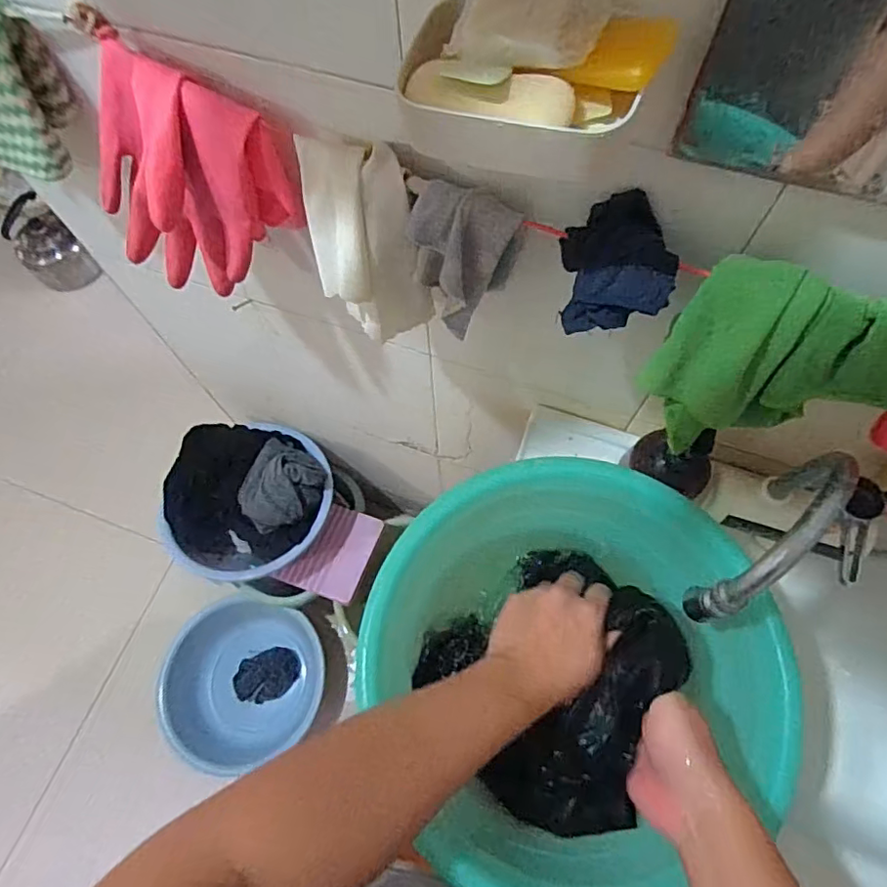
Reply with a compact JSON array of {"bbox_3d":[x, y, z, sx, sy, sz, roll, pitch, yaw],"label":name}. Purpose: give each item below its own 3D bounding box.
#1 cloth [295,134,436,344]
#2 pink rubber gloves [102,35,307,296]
[{"bbox_3d":[-0.060,-0.158,0.452,0.084,0.155,0.059,7,31,15],"label":"cloth"},{"bbox_3d":[-0.211,-0.210,0.461,0.158,0.149,0.095,21,69,11],"label":"pink rubber gloves"}]

